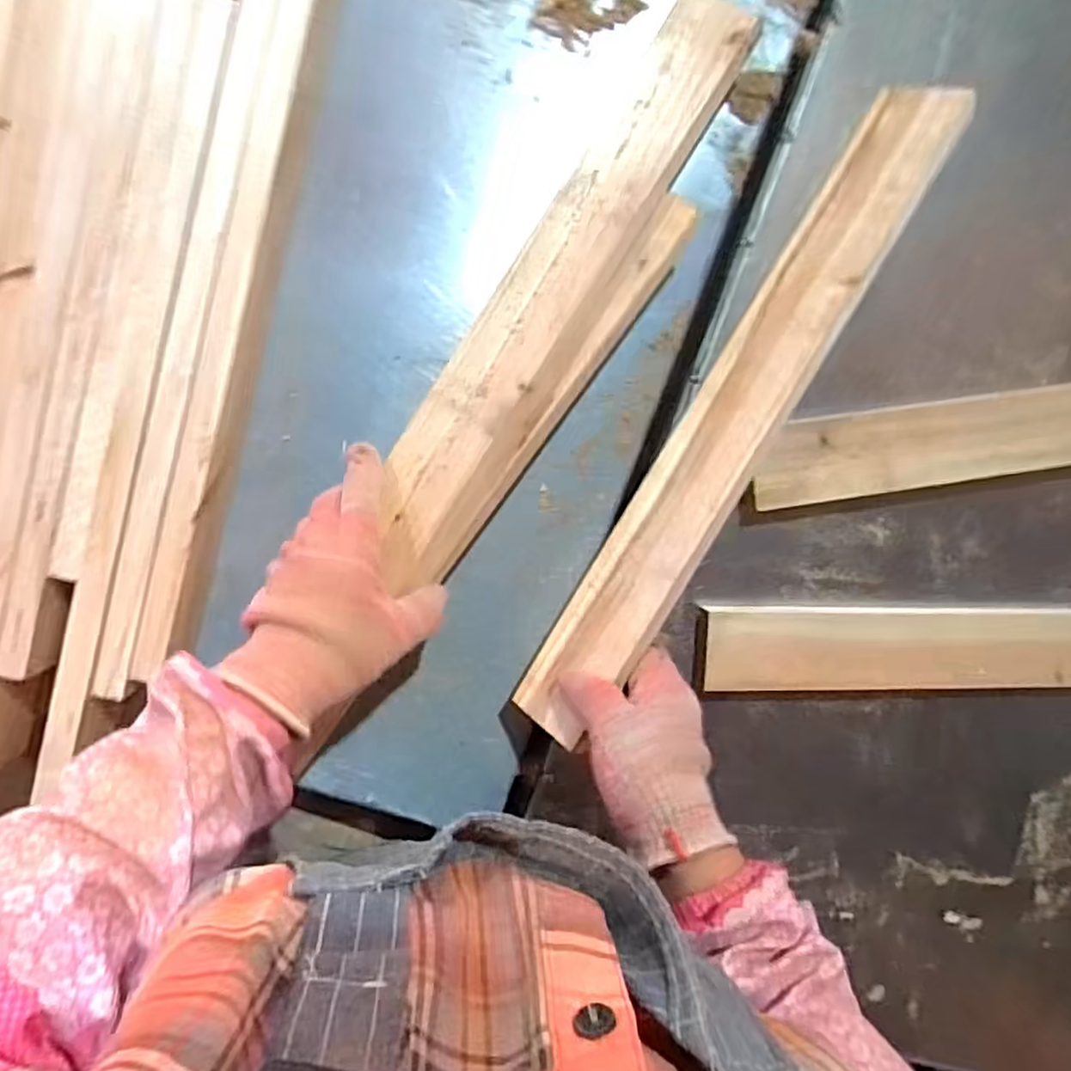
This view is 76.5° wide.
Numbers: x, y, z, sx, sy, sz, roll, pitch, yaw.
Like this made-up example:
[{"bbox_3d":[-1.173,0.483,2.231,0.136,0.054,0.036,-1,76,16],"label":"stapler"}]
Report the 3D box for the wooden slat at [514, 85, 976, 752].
[{"bbox_3d":[0.135,-0.082,0.454,0.065,0.013,0.484,31,90,35],"label":"wooden slat"}]

